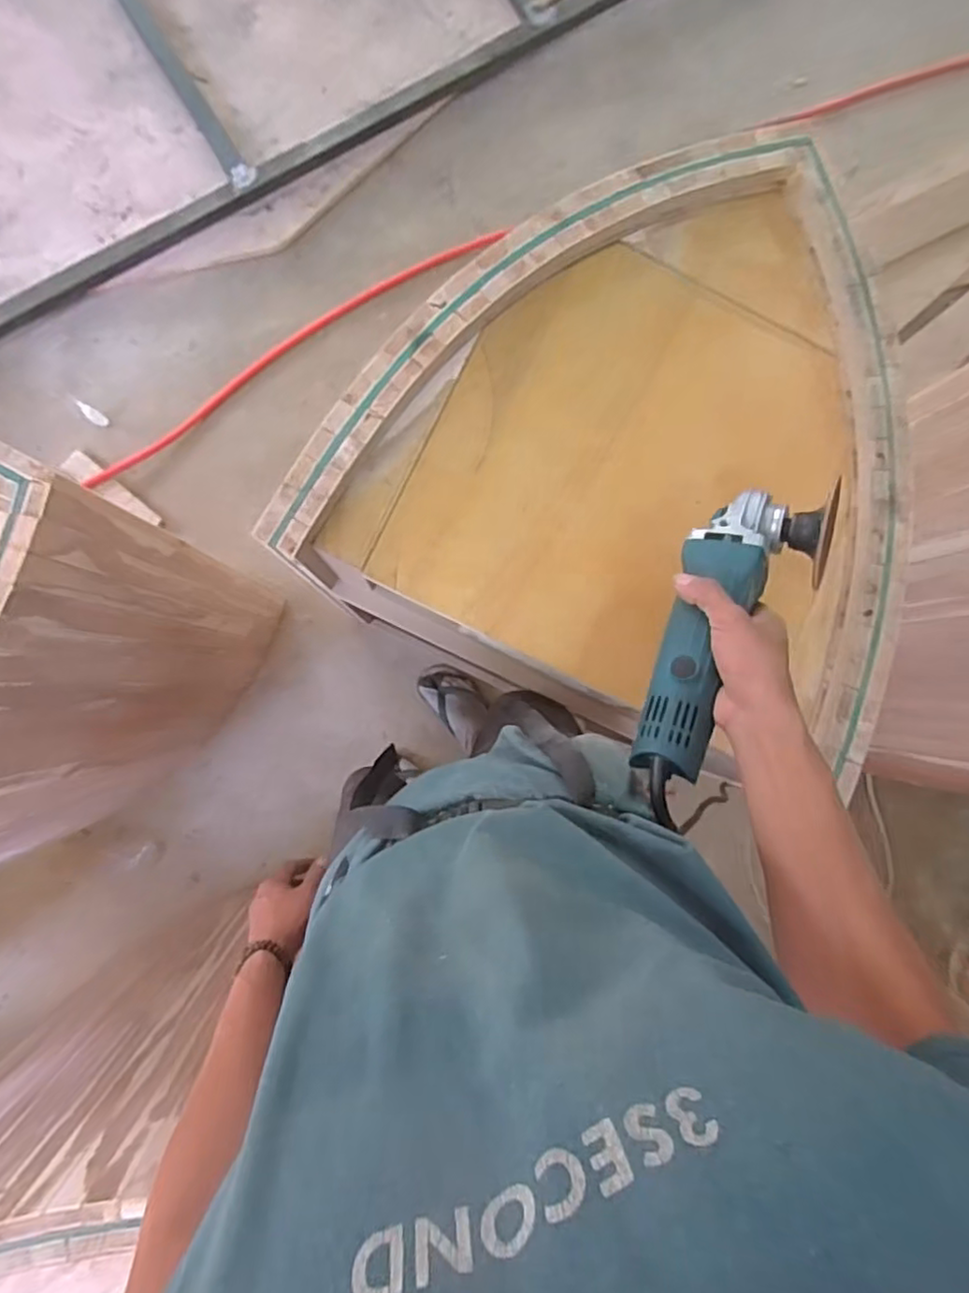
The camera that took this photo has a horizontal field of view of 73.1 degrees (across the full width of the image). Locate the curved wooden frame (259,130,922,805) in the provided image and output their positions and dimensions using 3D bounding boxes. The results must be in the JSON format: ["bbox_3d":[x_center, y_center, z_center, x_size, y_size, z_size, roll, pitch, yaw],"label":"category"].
[{"bbox_3d":[0.189,-0.202,0.636,0.591,0.064,0.585,28,86,-3],"label":"curved wooden frame"}]

